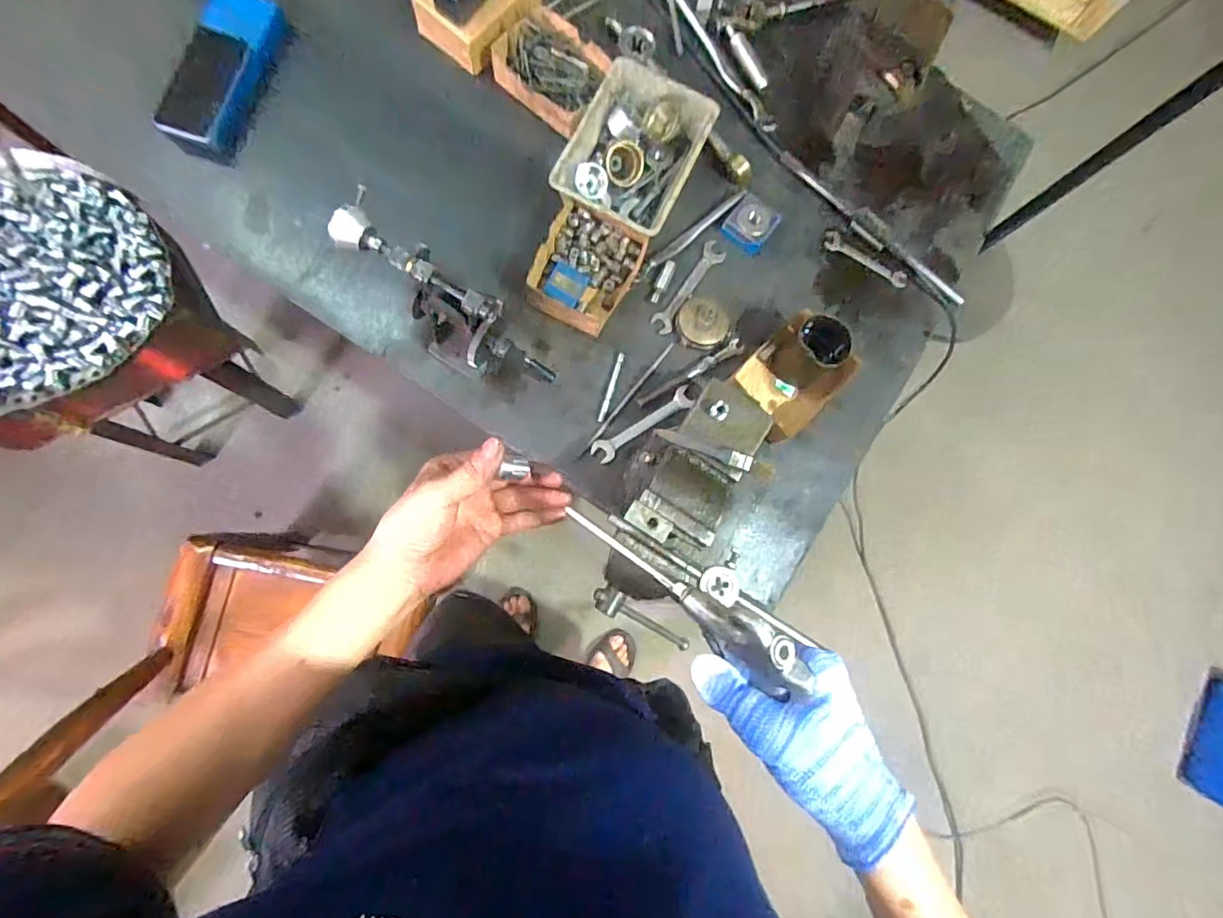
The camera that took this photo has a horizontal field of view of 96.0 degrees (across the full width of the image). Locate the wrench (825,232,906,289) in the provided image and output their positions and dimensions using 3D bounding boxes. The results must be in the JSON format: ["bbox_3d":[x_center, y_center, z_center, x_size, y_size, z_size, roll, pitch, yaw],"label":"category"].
[{"bbox_3d":[0.412,-0.323,0.892,0.146,0.006,0.032,33,78,0],"label":"wrench"}]

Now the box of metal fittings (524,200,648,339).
[{"bbox_3d":[-0.041,-0.276,0.816,0.144,0.044,0.166,27,78,-2],"label":"box of metal fittings"}]

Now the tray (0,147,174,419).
[{"bbox_3d":[-0.847,-0.249,0.764,0.359,0.087,0.385,44,78,2],"label":"tray"}]

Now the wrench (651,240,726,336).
[{"bbox_3d":[0.118,-0.264,0.847,0.036,0.010,0.170,35,78,0],"label":"wrench"}]

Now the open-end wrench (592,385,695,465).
[{"bbox_3d":[0.047,-0.050,0.799,0.168,0.014,0.033,-33,86,-11],"label":"open-end wrench"}]

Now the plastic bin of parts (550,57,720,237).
[{"bbox_3d":[0.036,-0.462,0.838,0.177,0.066,0.242,26,78,-2],"label":"plastic bin of parts"}]

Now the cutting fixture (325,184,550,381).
[{"bbox_3d":[-0.206,-0.183,0.706,0.276,0.177,0.071,36,78,0],"label":"cutting fixture"}]

